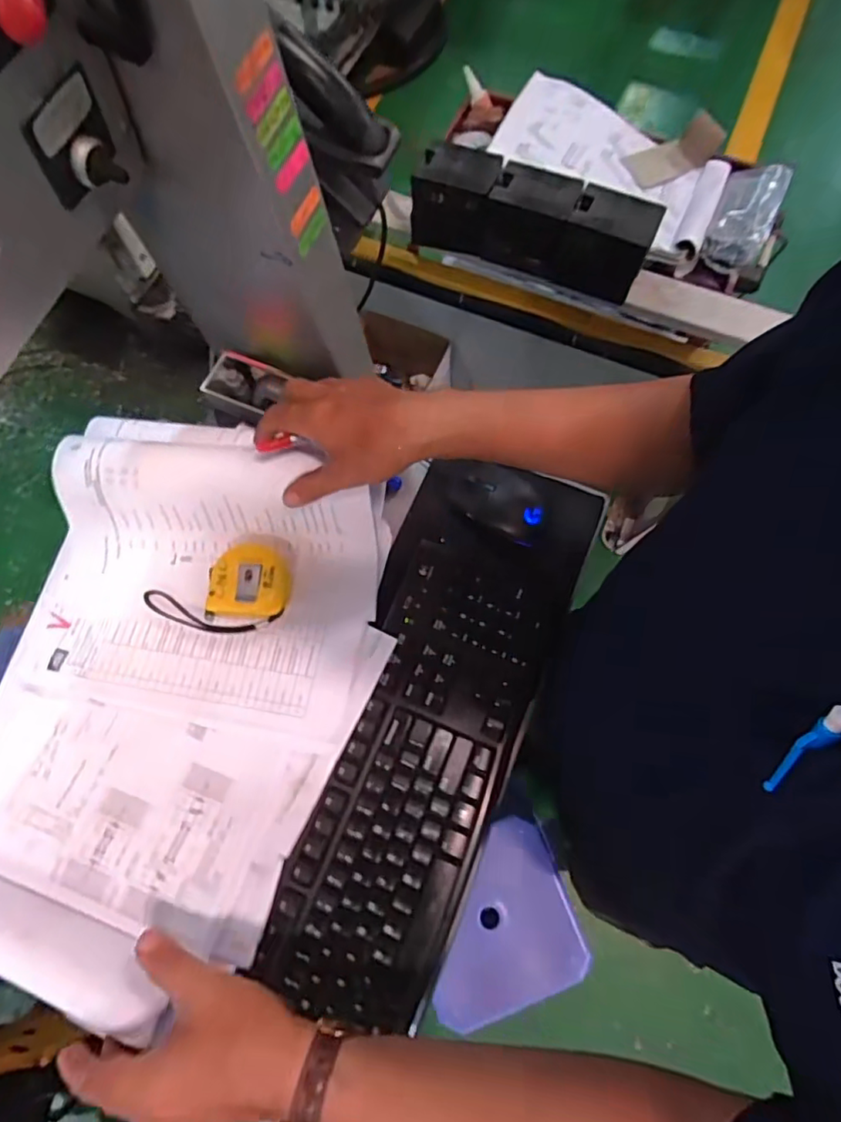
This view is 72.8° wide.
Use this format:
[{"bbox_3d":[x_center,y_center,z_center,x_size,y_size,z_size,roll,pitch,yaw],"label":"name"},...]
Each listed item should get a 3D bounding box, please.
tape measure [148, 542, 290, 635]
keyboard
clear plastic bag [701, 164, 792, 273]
[{"bbox_3d":[-0.185,0.022,0.514,0.136,0.035,0.080,5,73,1],"label":"tape measure"},{"bbox_3d":[-0.001,0.169,0.487,0.148,0.018,0.378,19,74,6],"label":"keyboard"},{"bbox_3d":[0.611,-0.654,1.063,0.109,0.053,0.232,23,74,9],"label":"clear plastic bag"}]

